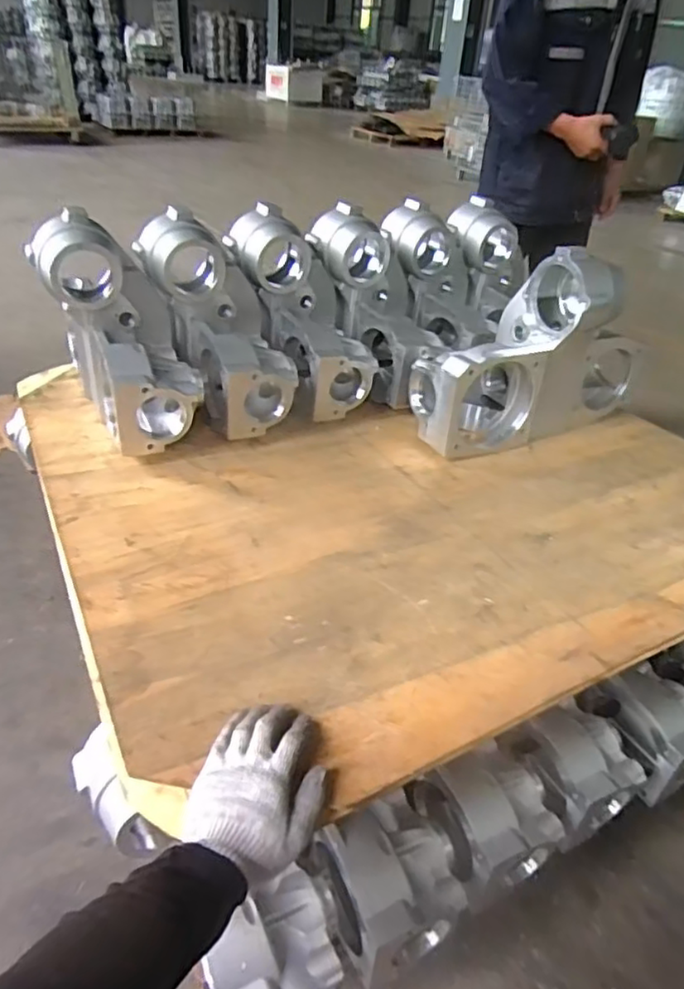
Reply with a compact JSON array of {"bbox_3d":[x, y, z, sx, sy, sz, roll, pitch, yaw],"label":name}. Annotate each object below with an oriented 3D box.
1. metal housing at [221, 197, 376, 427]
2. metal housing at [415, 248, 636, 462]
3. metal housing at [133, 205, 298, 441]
[{"bbox_3d":[-0.069,-0.332,1.151,0.173,0.375,0.139,-33,10,-37],"label":"metal housing"},{"bbox_3d":[0.357,-0.247,1.092,0.435,0.308,0.152,-11,39,-22],"label":"metal housing"},{"bbox_3d":[-0.212,-0.286,1.087,0.174,0.373,0.174,-29,8,-35],"label":"metal housing"}]

